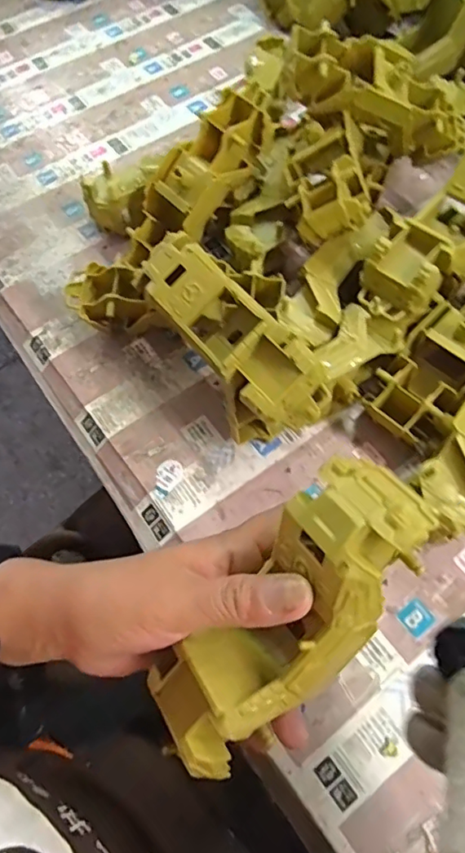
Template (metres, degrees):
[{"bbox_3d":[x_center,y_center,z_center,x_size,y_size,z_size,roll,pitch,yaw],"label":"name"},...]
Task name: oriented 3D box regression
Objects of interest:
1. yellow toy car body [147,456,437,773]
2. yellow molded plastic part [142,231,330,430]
[{"bbox_3d":[0.021,0.092,0.247,0.060,0.040,0.169,41,100,19],"label":"yellow toy car body"},{"bbox_3d":[-0.001,-0.064,0.377,0.057,0.057,0.167,-35,69,-13],"label":"yellow molded plastic part"}]

